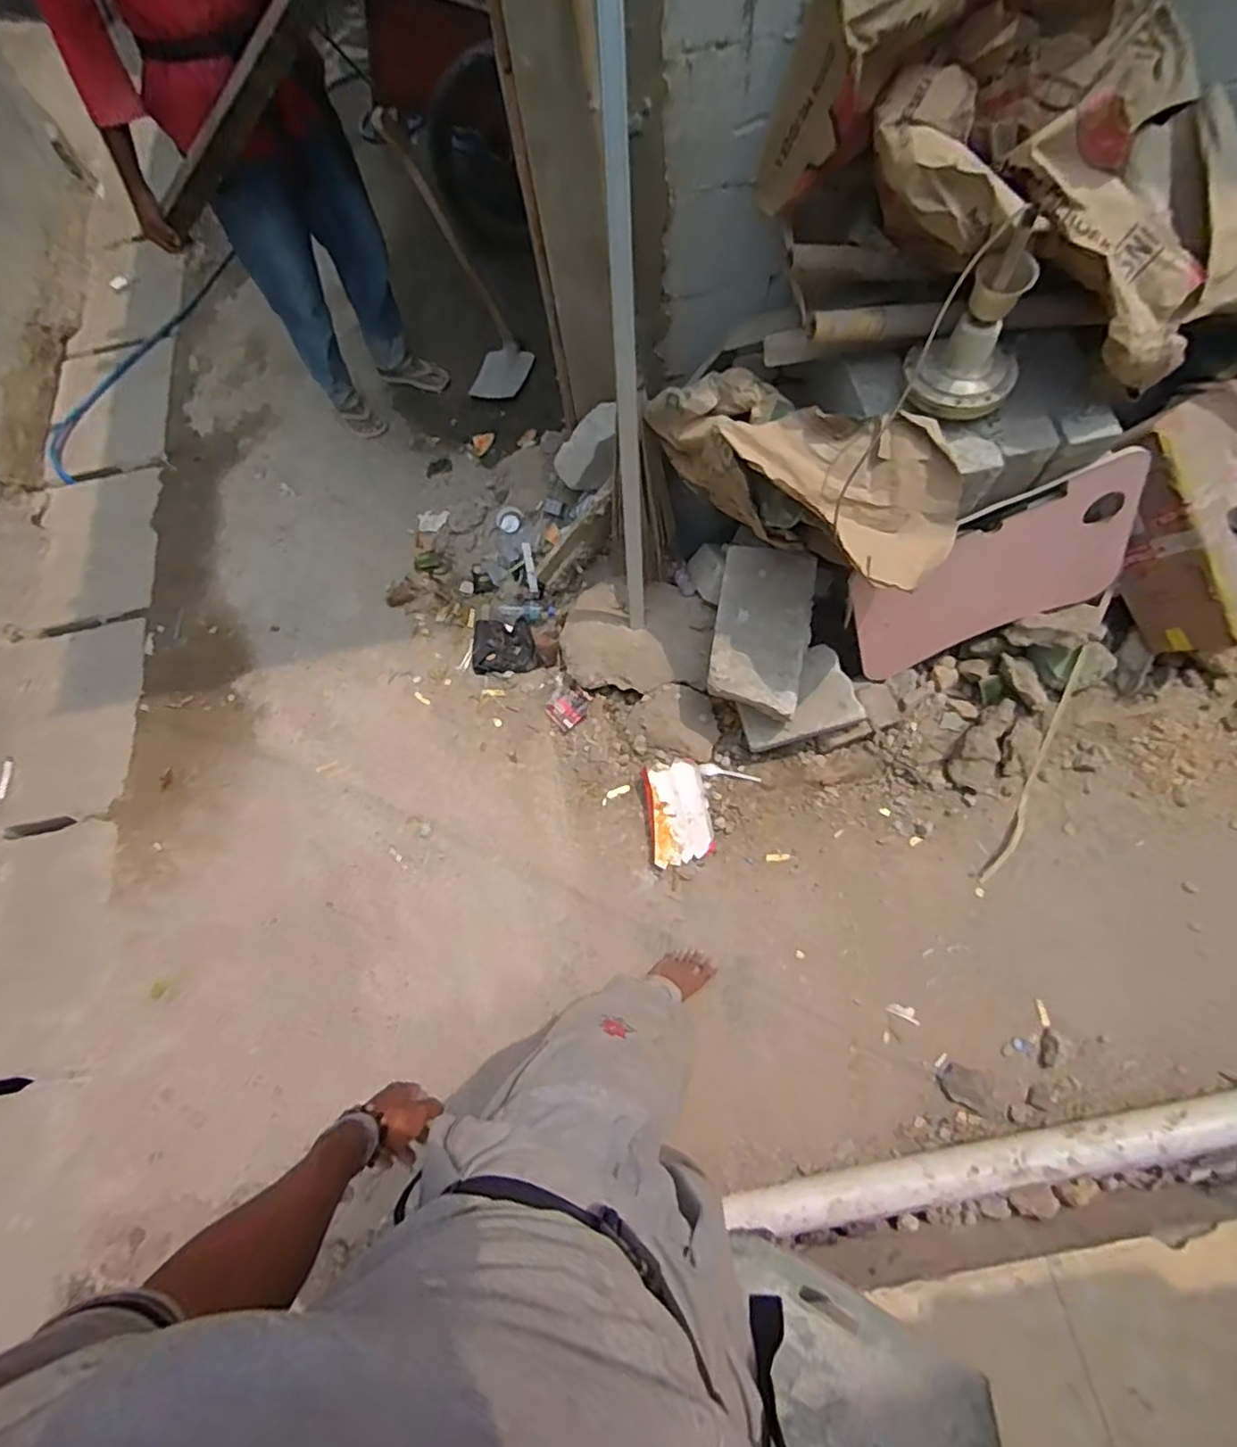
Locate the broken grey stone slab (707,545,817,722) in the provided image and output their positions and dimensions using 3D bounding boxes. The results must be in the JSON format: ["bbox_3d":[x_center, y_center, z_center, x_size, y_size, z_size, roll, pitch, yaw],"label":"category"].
[{"bbox_3d":[0.320,-0.206,1.440,0.204,0.046,0.369,10,88,11],"label":"broken grey stone slab"}]

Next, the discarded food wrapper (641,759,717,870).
[{"bbox_3d":[0.144,0.214,1.551,0.145,0.027,0.238,-11,68,2],"label":"discarded food wrapper"}]

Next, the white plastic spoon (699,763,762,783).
[{"bbox_3d":[0.274,0.121,1.572,0.149,0.014,0.030,7,70,8],"label":"white plastic spoon"}]

